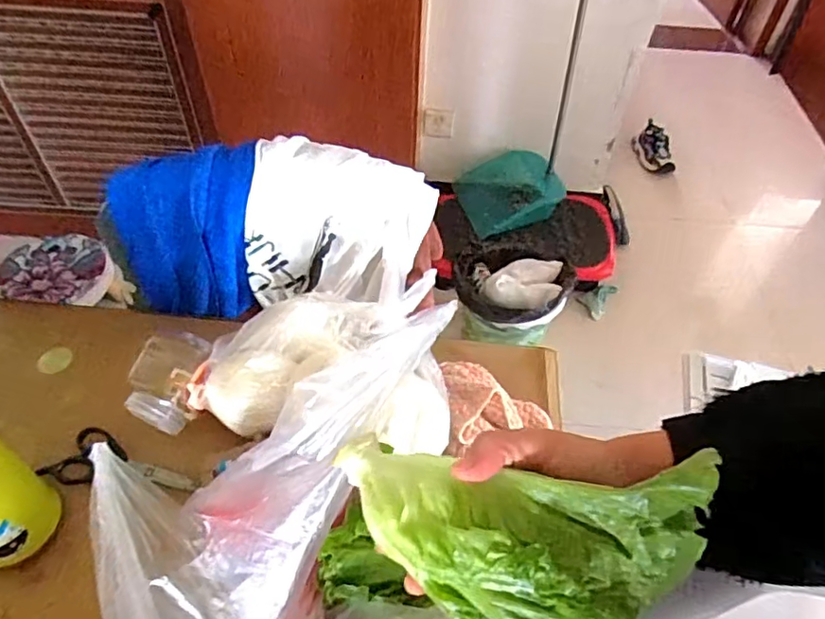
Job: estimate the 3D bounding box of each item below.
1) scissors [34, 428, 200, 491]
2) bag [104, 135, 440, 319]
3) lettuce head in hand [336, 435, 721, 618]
[{"bbox_3d":[-0.260,0.141,0.533,0.134,0.015,0.054,11,51,7],"label":"scissors"},{"bbox_3d":[-0.147,-0.087,0.637,0.336,0.146,0.112,1,51,-2],"label":"bag"},{"bbox_3d":[0.042,0.115,0.297,0.186,0.066,0.083,6,49,22],"label":"lettuce head in hand"}]

